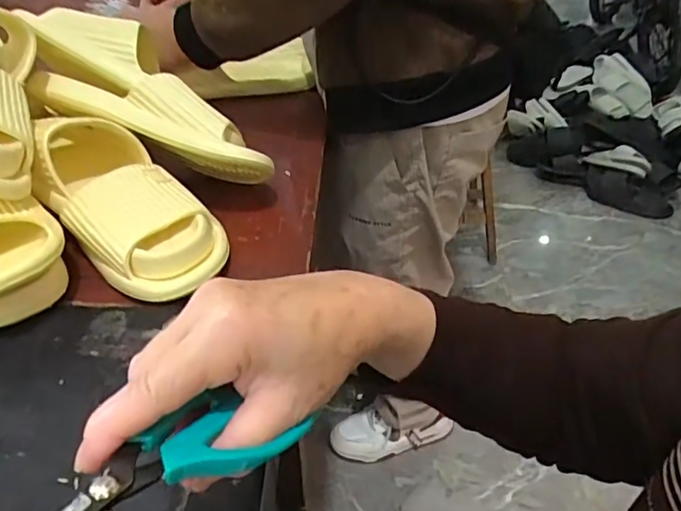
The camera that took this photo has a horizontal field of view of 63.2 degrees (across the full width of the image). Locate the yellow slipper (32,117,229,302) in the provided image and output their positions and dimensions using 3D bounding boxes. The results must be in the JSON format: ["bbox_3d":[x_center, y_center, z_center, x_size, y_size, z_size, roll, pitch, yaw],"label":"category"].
[{"bbox_3d":[-0.195,-0.056,0.488,0.110,0.080,0.237,-27,47,-30],"label":"yellow slipper"}]

